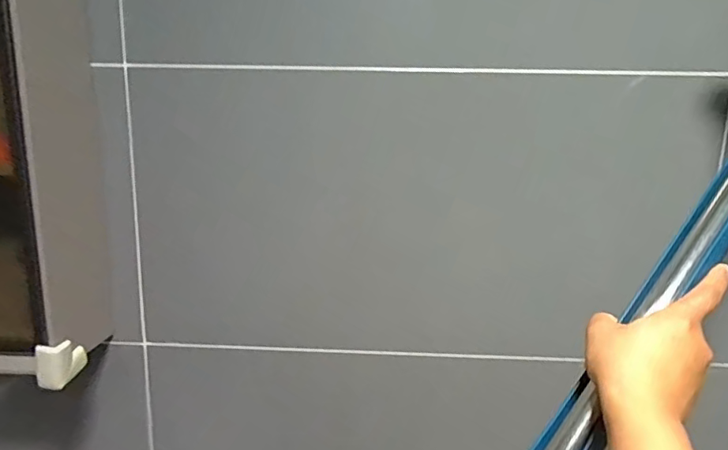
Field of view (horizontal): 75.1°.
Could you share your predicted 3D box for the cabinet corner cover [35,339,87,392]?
[{"bbox_3d":[-0.383,0.173,0.600,0.054,0.053,0.040,-5,13,-30],"label":"cabinet corner cover"}]

